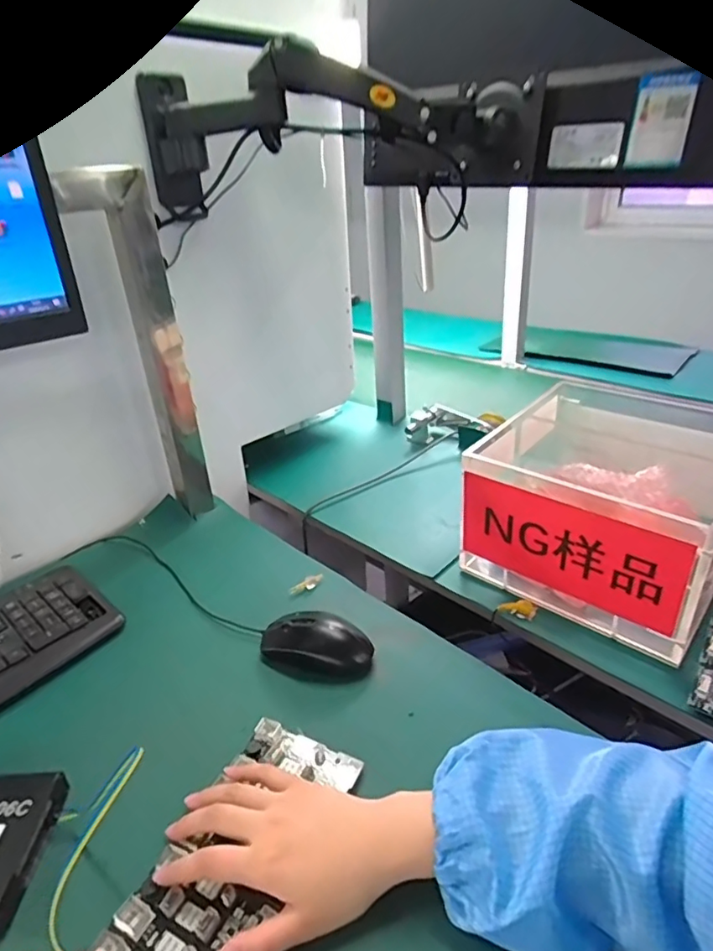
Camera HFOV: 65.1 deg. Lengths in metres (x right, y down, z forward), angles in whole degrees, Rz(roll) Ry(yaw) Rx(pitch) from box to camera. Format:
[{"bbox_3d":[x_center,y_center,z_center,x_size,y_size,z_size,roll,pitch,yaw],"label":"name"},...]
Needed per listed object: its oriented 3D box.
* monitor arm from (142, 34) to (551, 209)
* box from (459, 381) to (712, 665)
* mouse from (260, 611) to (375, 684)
[{"bbox_3d":[-0.020,-0.414,0.671,0.457,0.145,0.098,-1,29,5],"label":"monitor arm"},{"bbox_3d":[0.302,0.020,0.691,0.287,0.163,0.298,21,37,37],"label":"box"},{"bbox_3d":[-0.041,0.172,0.570,0.116,0.030,0.071,8,31,20],"label":"mouse"}]

